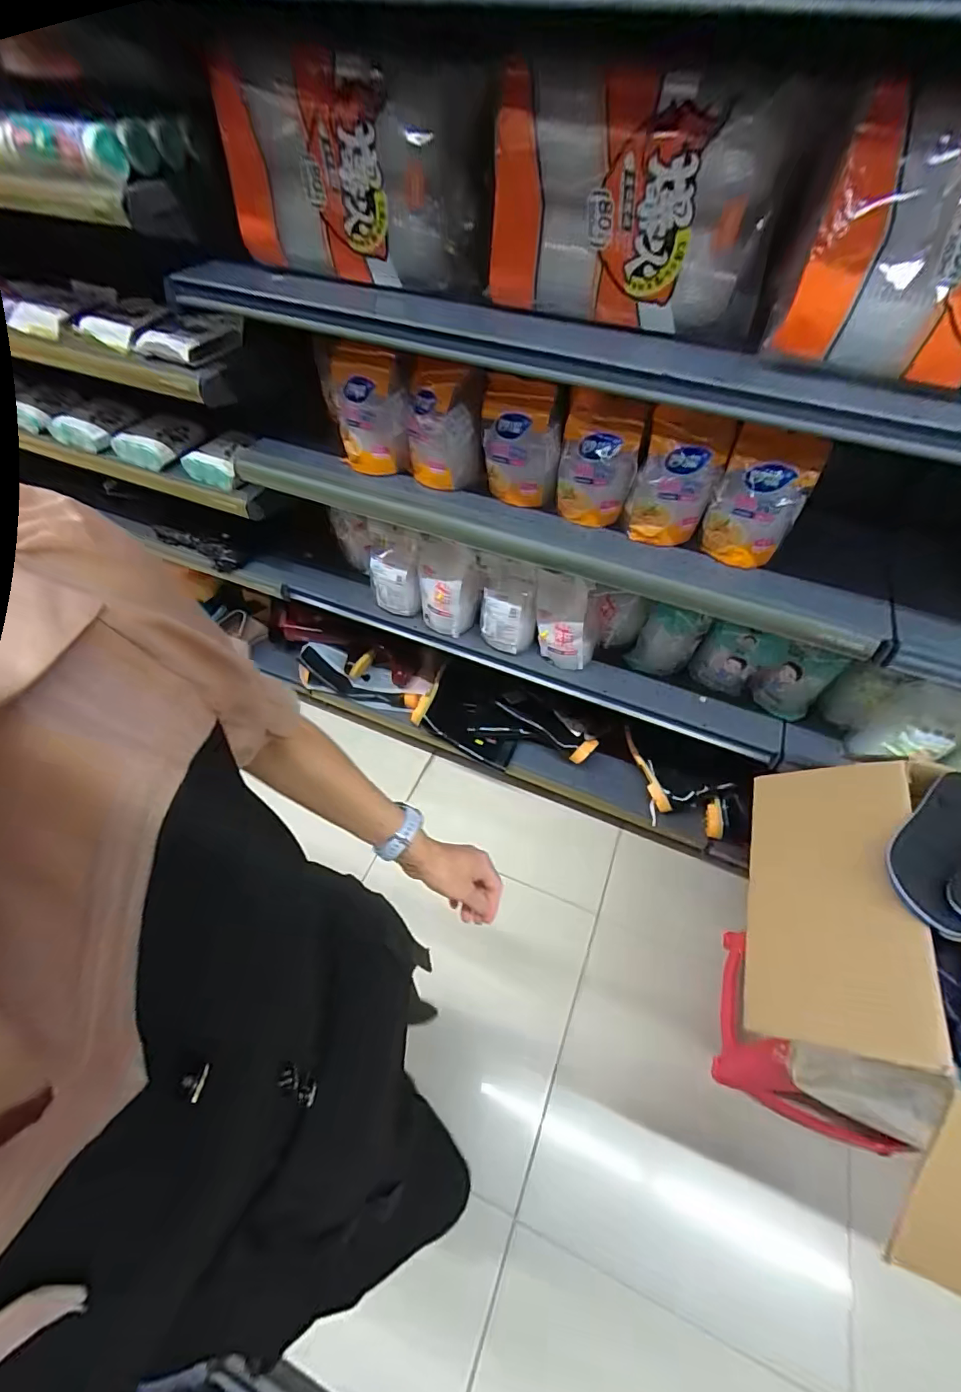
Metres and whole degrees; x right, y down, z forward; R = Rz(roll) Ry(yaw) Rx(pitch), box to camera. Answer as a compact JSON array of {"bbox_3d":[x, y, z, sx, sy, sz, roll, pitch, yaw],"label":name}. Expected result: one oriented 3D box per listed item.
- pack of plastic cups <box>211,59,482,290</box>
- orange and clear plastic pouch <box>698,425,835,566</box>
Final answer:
[{"bbox_3d":[-0.176,-0.788,0.768,0.387,0.211,0.170,20,56,13],"label":"pack of plastic cups"},{"bbox_3d":[0.419,-0.294,0.769,0.123,0.193,0.042,28,58,18],"label":"orange and clear plastic pouch"}]

